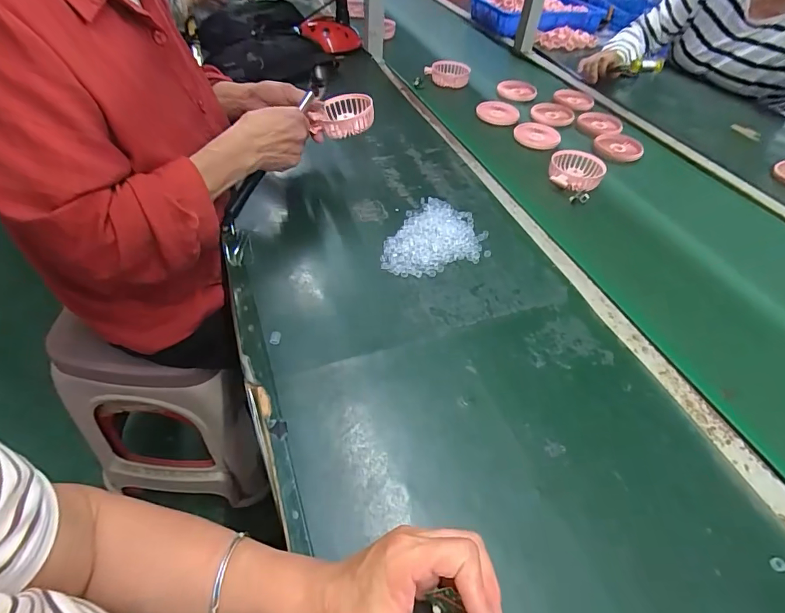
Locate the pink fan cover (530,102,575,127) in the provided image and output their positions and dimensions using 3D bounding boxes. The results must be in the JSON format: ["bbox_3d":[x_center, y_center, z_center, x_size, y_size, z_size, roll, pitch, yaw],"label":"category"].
[{"bbox_3d":[0.340,-0.411,0.906,0.085,0.018,0.084,15,48,9],"label":"pink fan cover"}]

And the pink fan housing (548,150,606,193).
[{"bbox_3d":[0.309,-0.227,0.722,0.087,0.033,0.092,16,49,9],"label":"pink fan housing"}]

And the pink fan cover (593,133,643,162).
[{"bbox_3d":[0.426,-0.305,0.810,0.083,0.012,0.083,8,48,3],"label":"pink fan cover"}]

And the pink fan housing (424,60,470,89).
[{"bbox_3d":[0.123,-0.533,0.971,0.095,0.039,0.064,-4,48,-9],"label":"pink fan housing"}]

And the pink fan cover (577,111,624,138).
[{"bbox_3d":[0.423,-0.369,0.865,0.083,0.014,0.099,-12,50,-16],"label":"pink fan cover"}]

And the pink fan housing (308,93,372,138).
[{"bbox_3d":[-0.077,-0.293,0.646,0.091,0.042,0.087,-2,48,-7],"label":"pink fan housing"}]

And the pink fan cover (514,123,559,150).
[{"bbox_3d":[0.275,-0.328,0.816,0.082,0.010,0.069,1,63,-1],"label":"pink fan cover"}]

